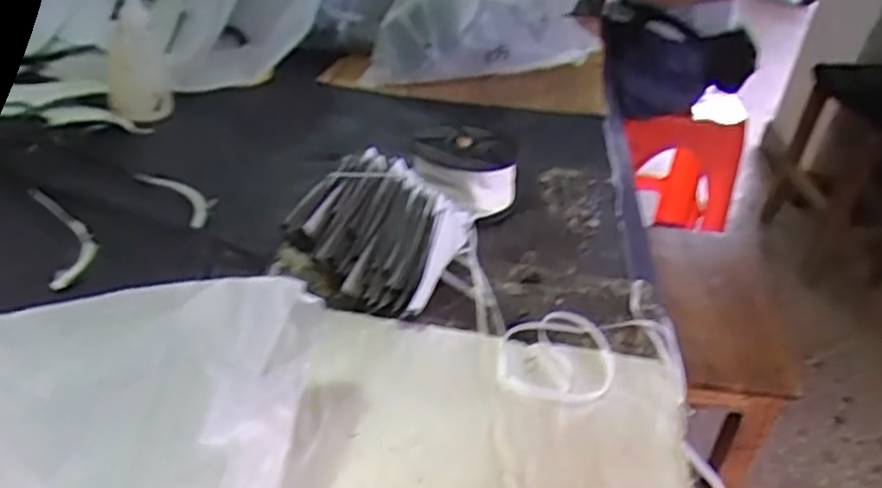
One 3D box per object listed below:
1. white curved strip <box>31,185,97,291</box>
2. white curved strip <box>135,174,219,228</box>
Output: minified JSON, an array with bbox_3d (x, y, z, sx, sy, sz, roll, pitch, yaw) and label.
[{"bbox_3d":[-0.306,-0.010,0.560,0.037,0.009,0.146,-6,35,-33],"label":"white curved strip"},{"bbox_3d":[-0.238,-0.044,0.623,0.097,0.012,0.030,28,41,32],"label":"white curved strip"}]

